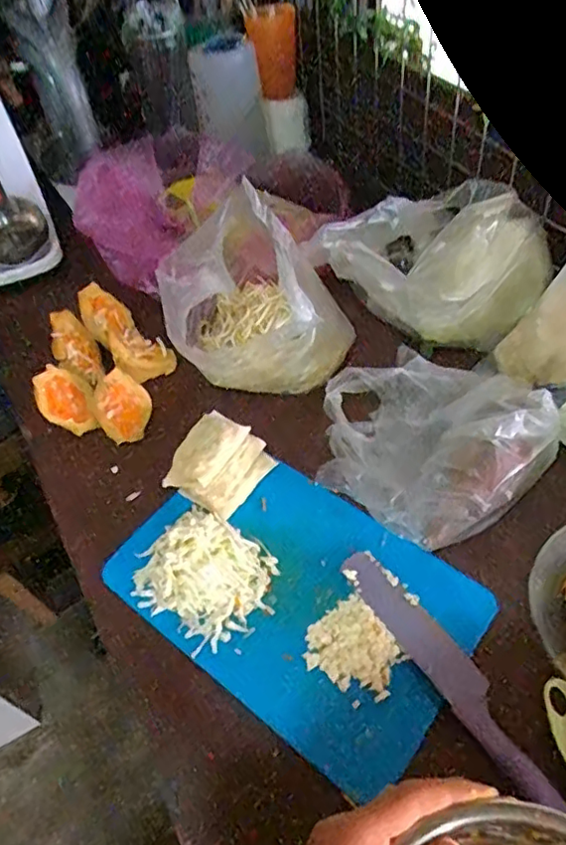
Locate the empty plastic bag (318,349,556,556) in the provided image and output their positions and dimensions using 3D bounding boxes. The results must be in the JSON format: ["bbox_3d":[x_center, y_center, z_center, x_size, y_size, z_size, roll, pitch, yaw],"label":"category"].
[{"bbox_3d":[0.128,0.013,0.539,0.204,0.070,0.169,24,58,22],"label":"empty plastic bag"}]

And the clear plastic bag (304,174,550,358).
[{"bbox_3d":[0.157,-0.149,0.612,0.198,0.136,0.144,-31,56,-18],"label":"clear plastic bag"}]

